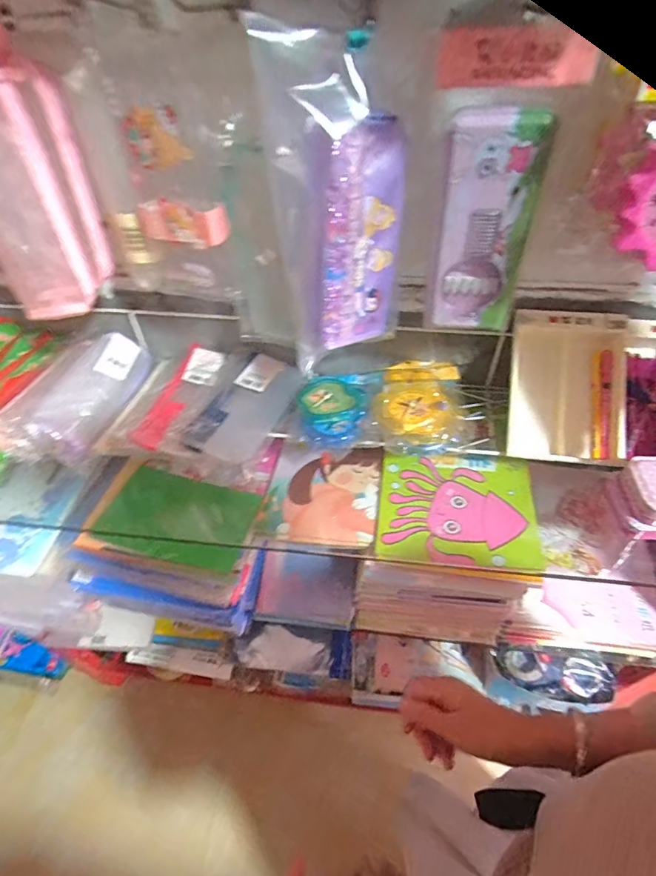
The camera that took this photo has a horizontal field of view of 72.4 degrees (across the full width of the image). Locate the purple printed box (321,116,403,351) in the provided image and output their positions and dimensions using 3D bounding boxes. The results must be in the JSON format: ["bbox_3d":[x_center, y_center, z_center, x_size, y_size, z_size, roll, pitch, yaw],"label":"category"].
[{"bbox_3d":[0.034,-0.202,0.464,0.092,0.210,0.032,-22,46,-22],"label":"purple printed box"}]

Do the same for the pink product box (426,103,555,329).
[{"bbox_3d":[0.151,-0.202,0.444,0.085,0.202,0.052,17,50,16],"label":"pink product box"}]

